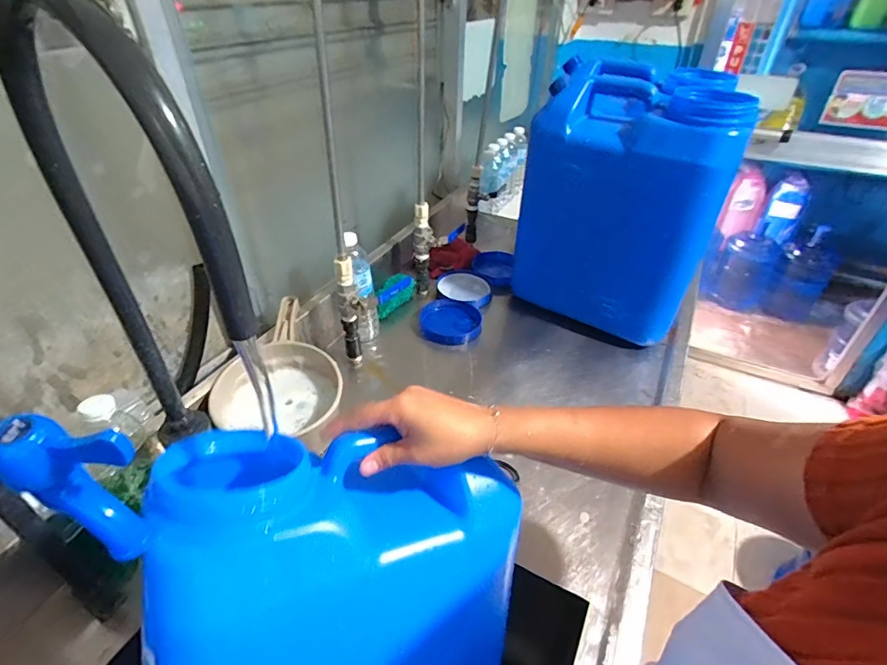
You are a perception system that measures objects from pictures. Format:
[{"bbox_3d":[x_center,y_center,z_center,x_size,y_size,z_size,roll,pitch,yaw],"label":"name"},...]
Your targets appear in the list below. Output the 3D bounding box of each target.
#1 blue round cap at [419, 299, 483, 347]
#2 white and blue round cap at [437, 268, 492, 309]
[{"bbox_3d":[0.012,-0.027,0.908,0.120,0.021,0.117,5,38,6],"label":"blue round cap"},{"bbox_3d":[0.045,-0.098,0.998,0.112,0.019,0.130,2,38,2],"label":"white and blue round cap"}]

